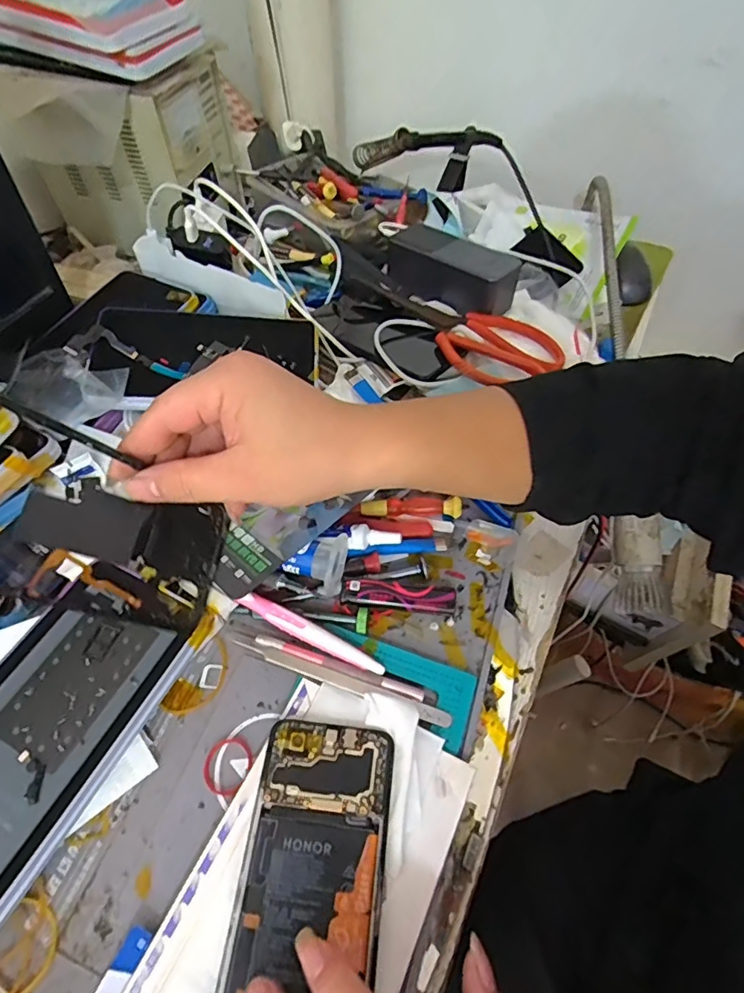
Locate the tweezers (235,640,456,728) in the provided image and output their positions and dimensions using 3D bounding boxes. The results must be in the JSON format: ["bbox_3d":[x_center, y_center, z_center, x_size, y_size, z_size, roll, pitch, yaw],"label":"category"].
[{"bbox_3d":[-0.020,0.117,0.328,0.145,0.004,0.010,16,57,11],"label":"tweezers"}]

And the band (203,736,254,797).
[{"bbox_3d":[-0.088,0.163,0.312,0.028,0.004,0.032,24,59,16],"label":"band"}]

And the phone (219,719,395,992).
[{"bbox_3d":[-0.032,0.202,0.266,0.073,0.005,0.155,6,56,5],"label":"phone"}]

